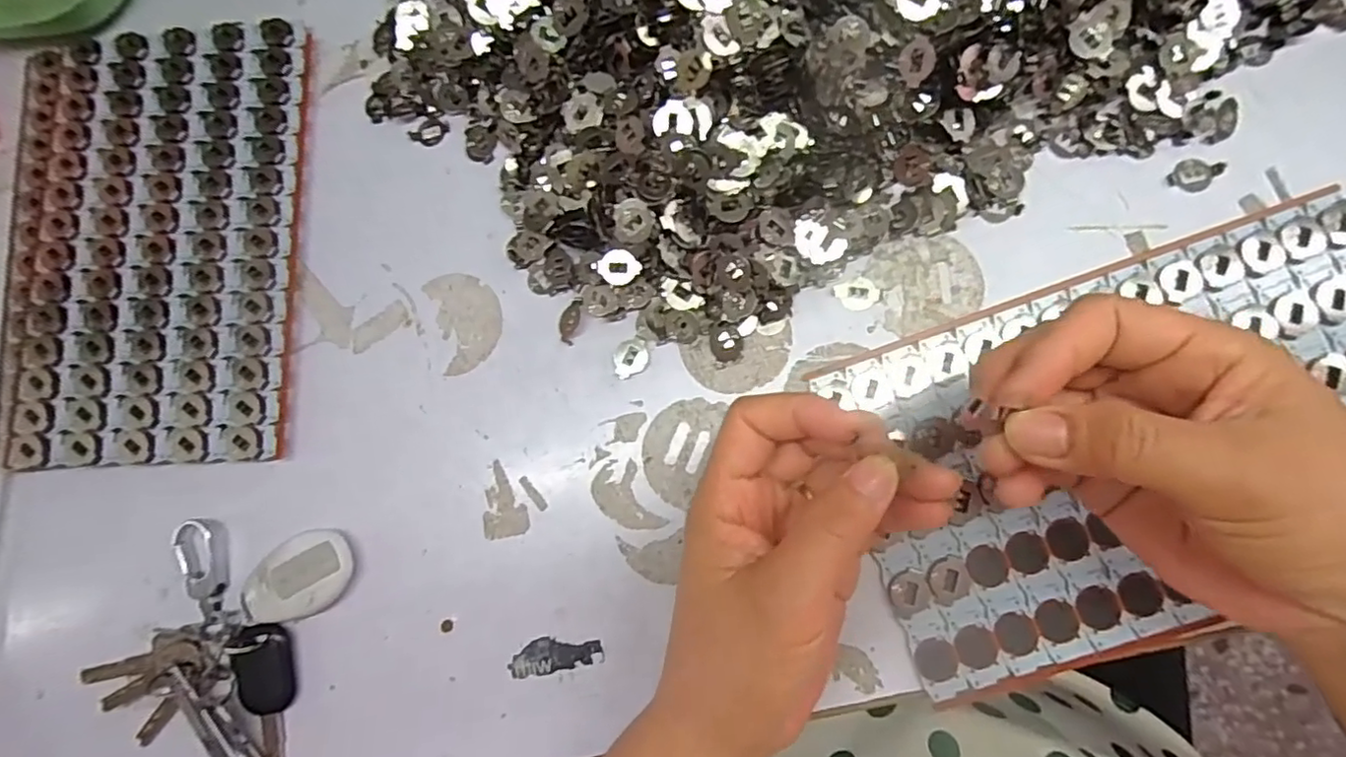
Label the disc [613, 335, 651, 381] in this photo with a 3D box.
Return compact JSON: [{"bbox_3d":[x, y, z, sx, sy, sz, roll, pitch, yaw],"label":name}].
[{"bbox_3d":[-0.021,-0.010,0.309,0.019,0.004,0.017,-24,81,3],"label":"disc"}]

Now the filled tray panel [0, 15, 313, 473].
[{"bbox_3d":[-0.294,-0.078,0.348,0.172,0.017,0.248,-3,82,6],"label":"filled tray panel"}]

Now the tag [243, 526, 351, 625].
[{"bbox_3d":[-0.185,0.099,0.304,0.055,0.012,0.037,-24,81,3],"label":"tag"}]

